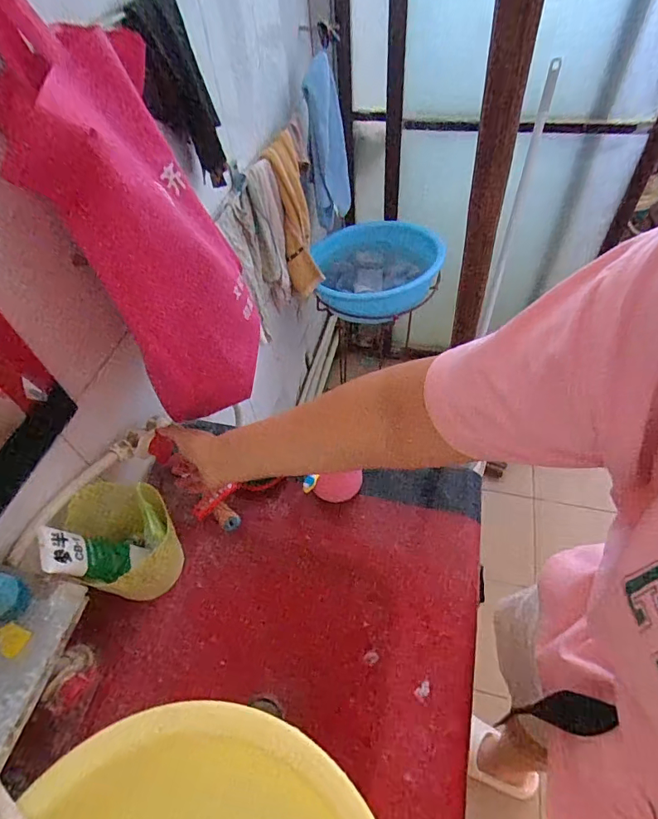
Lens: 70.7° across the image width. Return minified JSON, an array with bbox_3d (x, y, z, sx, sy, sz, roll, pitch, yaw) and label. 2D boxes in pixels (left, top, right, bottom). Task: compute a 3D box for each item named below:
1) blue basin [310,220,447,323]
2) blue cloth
[{"bbox_3d":[0.118,-0.352,1.215,0.317,0.136,0.317,-2,53,3],"label":"blue basin"},{"bbox_3d":[0.003,-0.657,1.154,0.092,0.321,0.169,-1,53,4],"label":"blue cloth"}]

